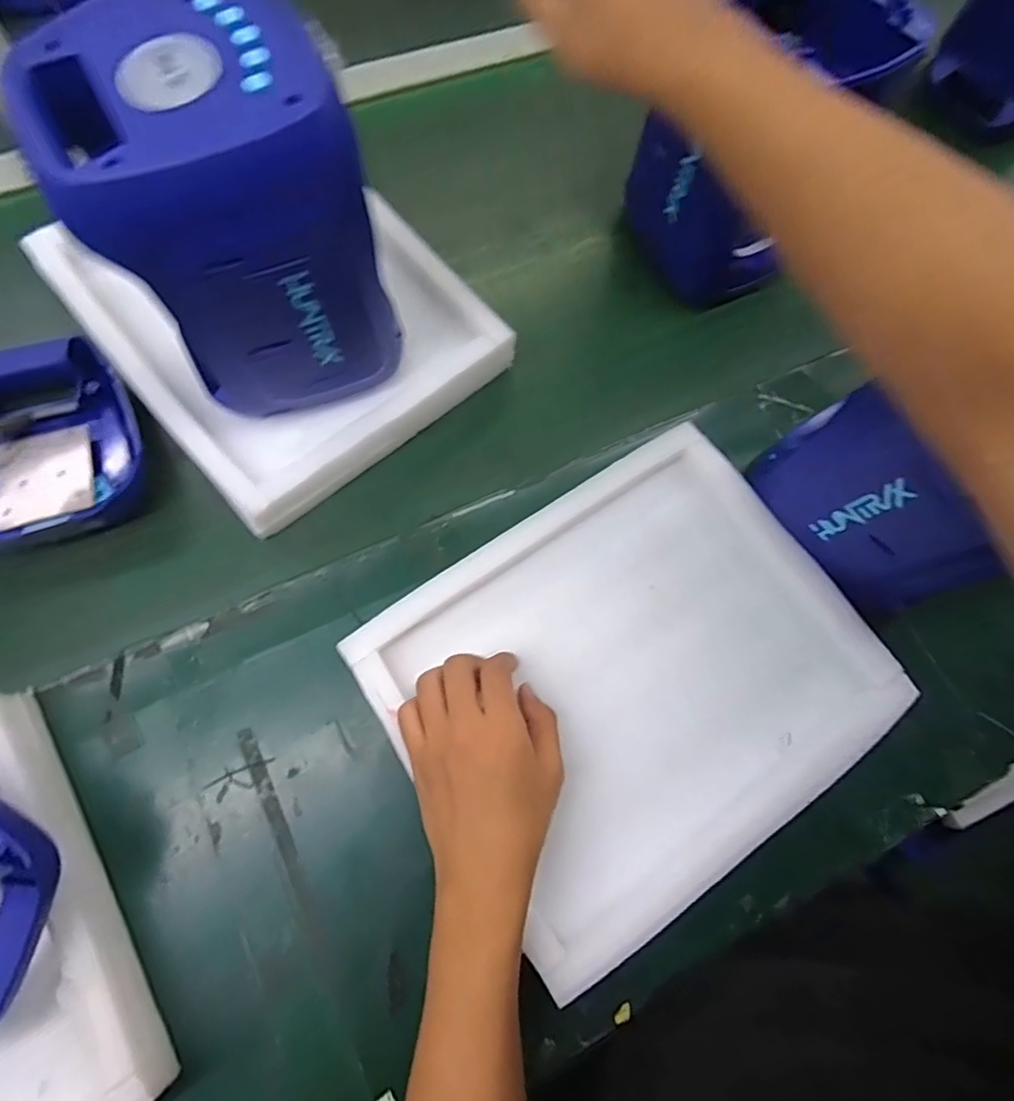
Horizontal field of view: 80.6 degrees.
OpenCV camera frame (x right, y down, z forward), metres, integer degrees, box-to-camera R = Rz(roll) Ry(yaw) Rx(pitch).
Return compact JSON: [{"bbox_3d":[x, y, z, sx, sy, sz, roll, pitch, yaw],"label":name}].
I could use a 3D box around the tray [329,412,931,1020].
[{"bbox_3d":[0.099,0.096,0.473,0.348,0.044,0.299,-32,73,-14],"label":"tray"}]

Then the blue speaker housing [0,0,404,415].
[{"bbox_3d":[-0.188,-0.217,0.423,0.156,0.231,0.140,-29,72,-14],"label":"blue speaker housing"}]

